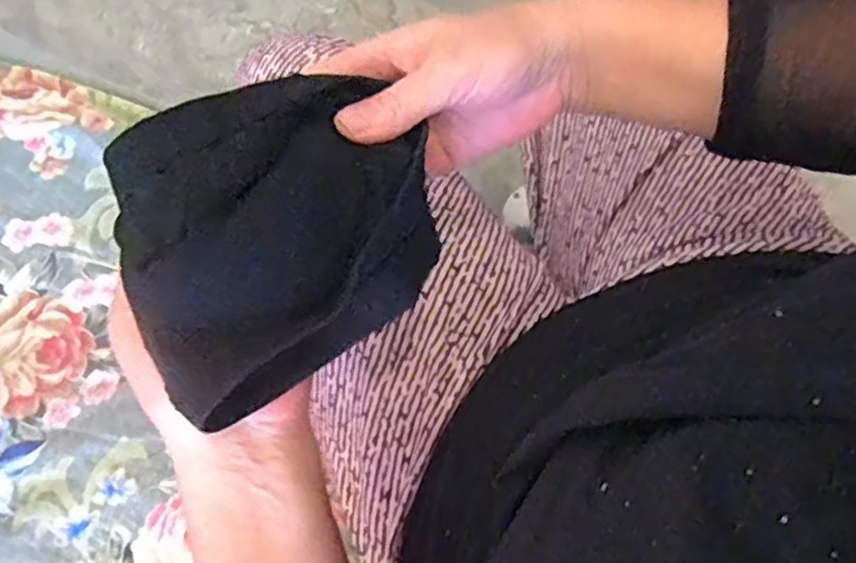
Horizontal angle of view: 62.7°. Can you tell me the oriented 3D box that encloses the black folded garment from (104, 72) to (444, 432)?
[{"bbox_3d":[-0.063,-0.023,0.294,0.131,0.035,0.114,-30,97,-33],"label":"black folded garment"}]

